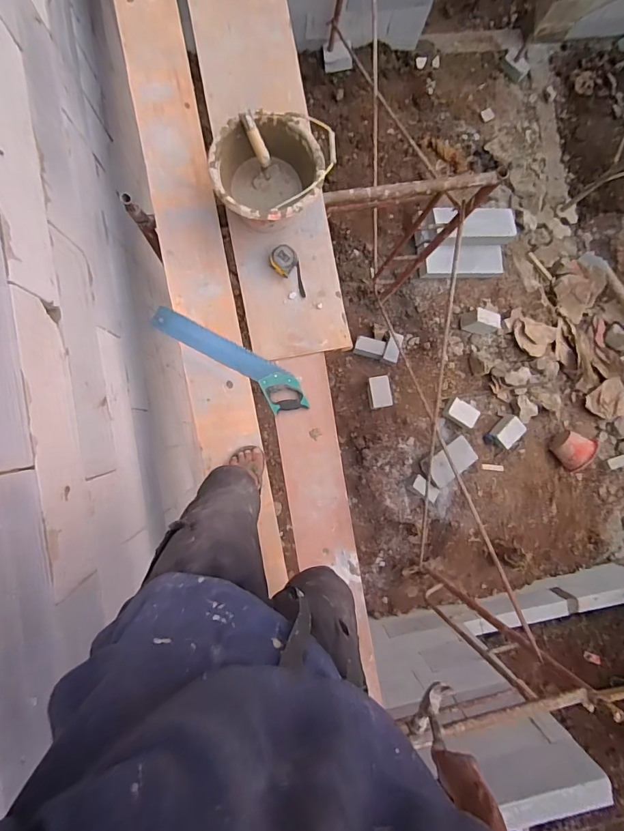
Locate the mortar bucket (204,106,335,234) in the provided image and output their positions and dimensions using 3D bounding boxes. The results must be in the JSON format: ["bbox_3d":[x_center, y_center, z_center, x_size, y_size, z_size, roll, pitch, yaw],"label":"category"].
[{"bbox_3d":[-0.106,-0.618,1.137,0.290,0.164,0.273,0,89,-5],"label":"mortar bucket"}]

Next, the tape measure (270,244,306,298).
[{"bbox_3d":[-0.071,-0.419,1.270,0.084,0.037,0.151,-18,91,-5],"label":"tape measure"}]

